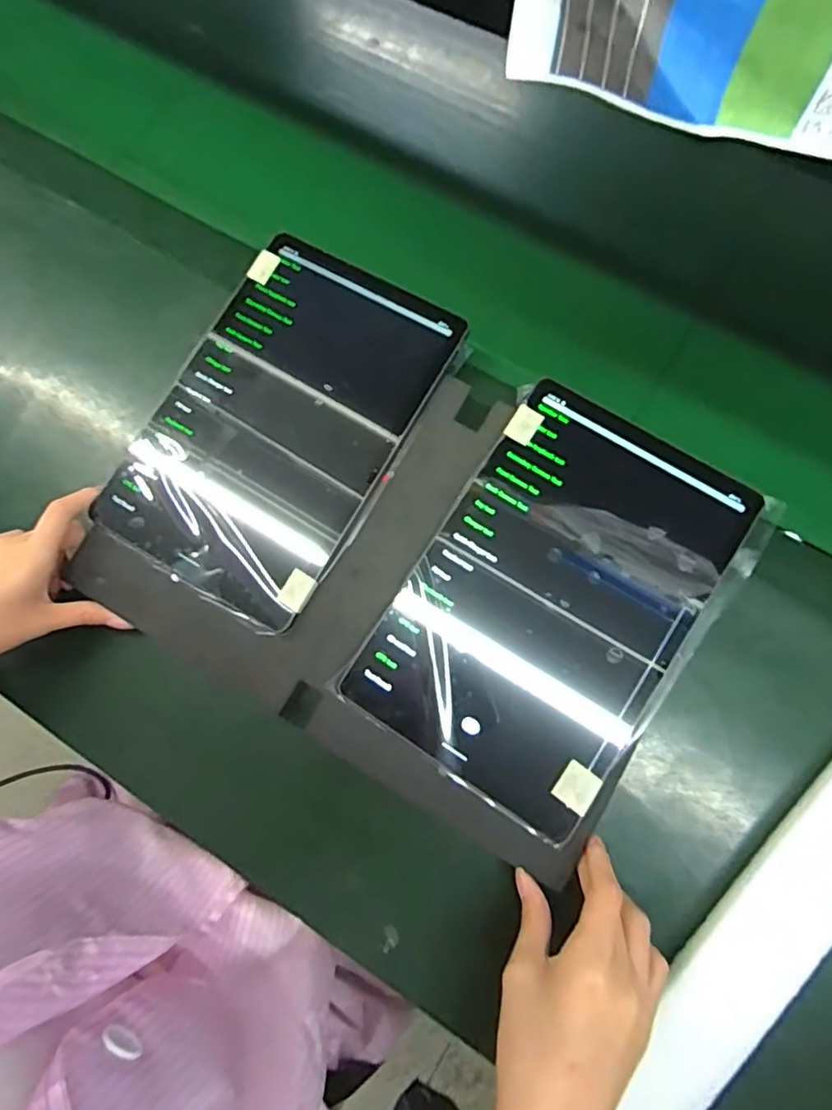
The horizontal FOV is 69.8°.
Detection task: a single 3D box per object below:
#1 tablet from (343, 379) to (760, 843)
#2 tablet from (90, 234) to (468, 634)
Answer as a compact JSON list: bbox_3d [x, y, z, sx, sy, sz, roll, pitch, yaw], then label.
[{"bbox_3d":[0.088,0.027,0.386,0.164,0.008,0.256,33,83,9],"label":"tablet"},{"bbox_3d":[-0.097,-0.095,0.430,0.167,0.015,0.260,28,81,6],"label":"tablet"}]

